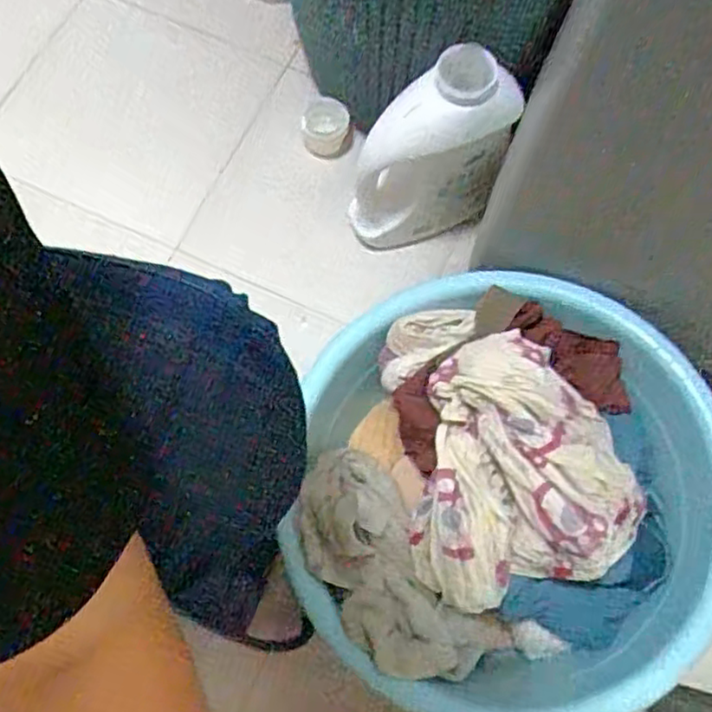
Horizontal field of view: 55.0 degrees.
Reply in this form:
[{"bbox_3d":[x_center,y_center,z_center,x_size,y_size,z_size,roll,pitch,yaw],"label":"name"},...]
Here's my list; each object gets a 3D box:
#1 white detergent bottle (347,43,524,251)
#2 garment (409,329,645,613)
[{"bbox_3d":[0.079,-0.222,0.730,0.100,0.252,0.130,-25,73,-32],"label":"white detergent bottle"},{"bbox_3d":[0.128,0.085,0.555,0.186,0.079,0.204,-15,72,-8],"label":"garment"}]

